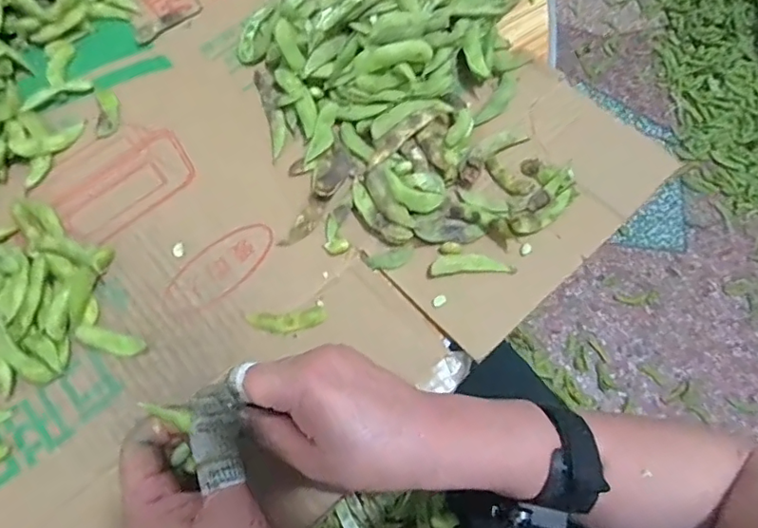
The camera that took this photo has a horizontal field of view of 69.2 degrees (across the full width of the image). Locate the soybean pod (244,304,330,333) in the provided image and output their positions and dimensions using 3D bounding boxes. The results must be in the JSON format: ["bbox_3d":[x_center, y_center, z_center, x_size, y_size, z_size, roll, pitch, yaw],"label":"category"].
[{"bbox_3d":[-0.065,0.040,0.394,0.055,0.004,0.017,-10,70,-4],"label":"soybean pod"}]

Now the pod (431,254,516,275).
[{"bbox_3d":[0.067,0.000,0.401,0.059,0.008,0.016,-1,70,-1],"label":"pod"}]

